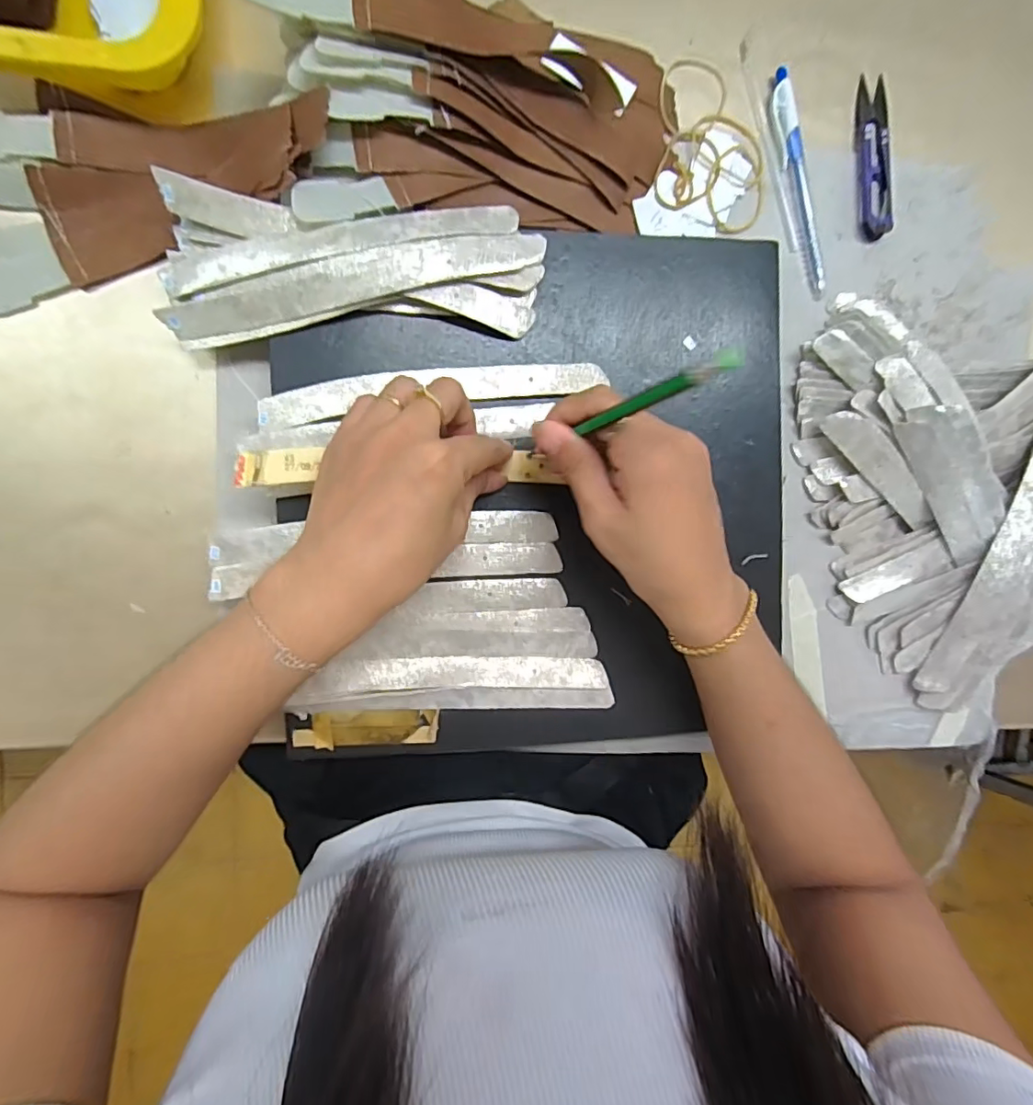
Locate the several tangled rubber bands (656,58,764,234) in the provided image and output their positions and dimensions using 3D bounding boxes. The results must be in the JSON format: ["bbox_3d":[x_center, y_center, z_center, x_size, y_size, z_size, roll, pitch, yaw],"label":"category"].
[{"bbox_3d":[0.123,-0.254,0.341,0.074,0.008,0.098,3,95,-8],"label":"several tangled rubber bands"}]

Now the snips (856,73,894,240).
[{"bbox_3d":[0.233,-0.256,0.354,0.021,0.011,0.100,-4,95,-7],"label":"snips"}]

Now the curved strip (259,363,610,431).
[{"bbox_3d":[-0.046,-0.094,0.314,0.194,0.004,0.025,-8,86,-6],"label":"curved strip"}]

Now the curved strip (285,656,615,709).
[{"bbox_3d":[-0.029,0.078,0.325,0.174,0.009,0.030,3,95,-8],"label":"curved strip"}]

